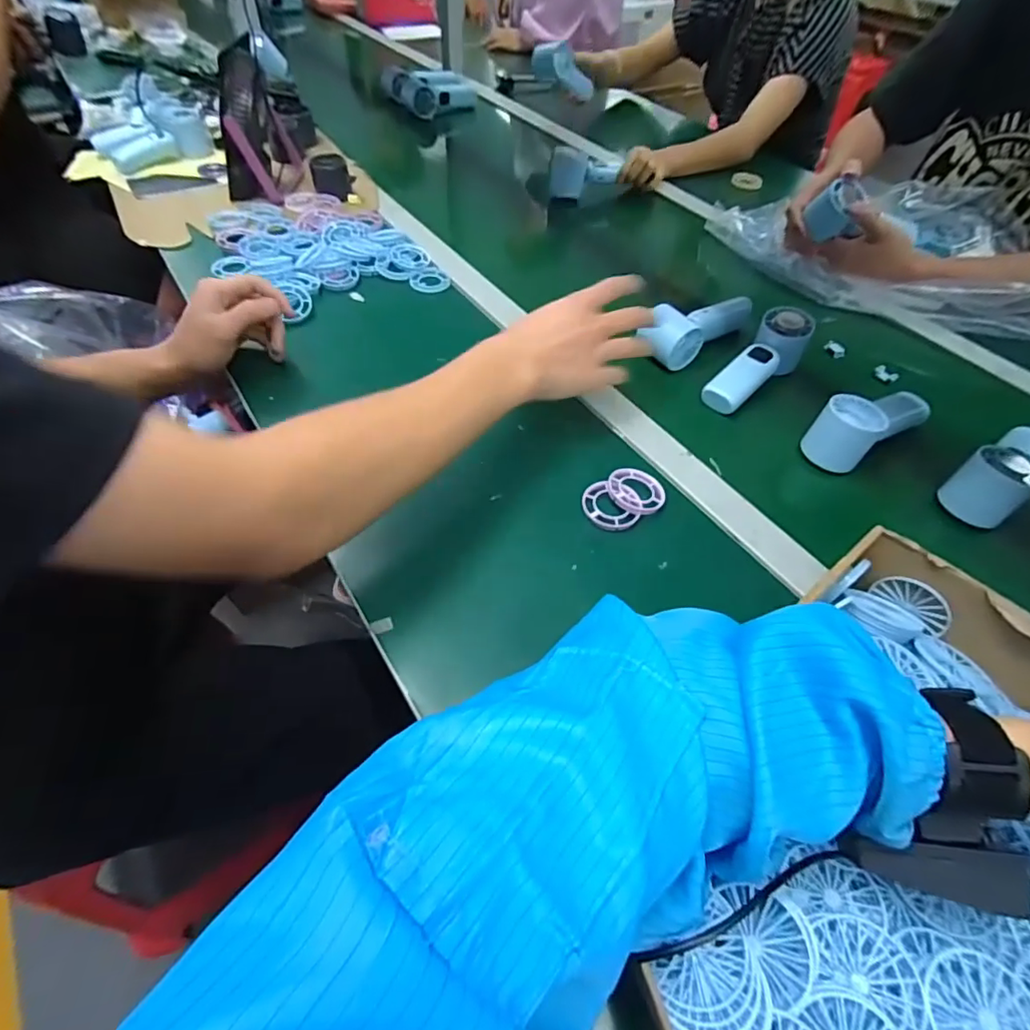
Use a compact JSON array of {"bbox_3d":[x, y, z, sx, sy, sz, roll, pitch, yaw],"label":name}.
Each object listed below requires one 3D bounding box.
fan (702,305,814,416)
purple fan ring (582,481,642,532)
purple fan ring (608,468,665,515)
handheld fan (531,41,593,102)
[{"bbox_3d":[0.265,-0.166,0.586,0.054,0.059,0.148,34,59,21],"label":"fan"},{"bbox_3d":[0.085,-0.008,0.477,0.048,0.008,0.047,1,53,-2],"label":"purple fan ring"},{"bbox_3d":[0.109,-0.021,0.487,0.052,0.010,0.047,8,53,3],"label":"purple fan ring"},{"bbox_3d":[0.101,-0.839,1.034,0.152,0.066,0.056,-4,46,-46],"label":"handheld fan"}]

